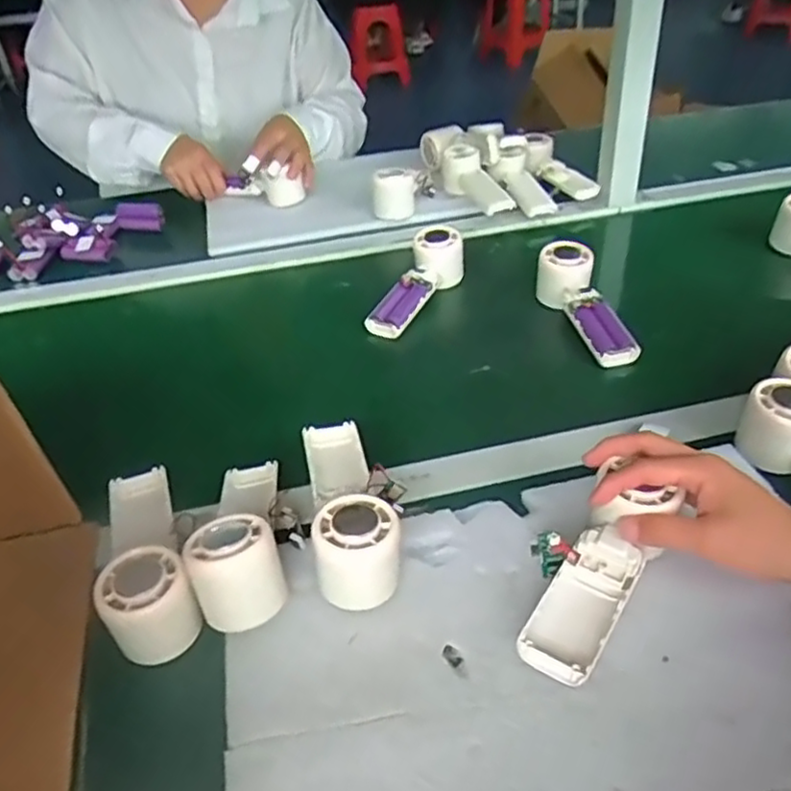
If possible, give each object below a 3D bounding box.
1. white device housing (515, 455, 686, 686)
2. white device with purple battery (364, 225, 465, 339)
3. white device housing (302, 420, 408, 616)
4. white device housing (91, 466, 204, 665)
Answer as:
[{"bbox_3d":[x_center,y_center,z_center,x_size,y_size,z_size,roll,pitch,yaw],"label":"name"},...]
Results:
[{"bbox_3d":[0.123,0.115,0.432,0.046,0.038,0.135,23,55,29],"label":"white device housing"},{"bbox_3d":[0.021,-0.123,0.778,0.056,0.049,0.160,19,56,26],"label":"white device with purple battery"},{"bbox_3d":[-0.030,0.073,0.500,0.064,0.056,0.170,-8,38,-5],"label":"white device housing"},{"bbox_3d":[-0.179,0.103,0.484,0.058,0.043,0.167,-17,40,-17],"label":"white device housing"}]

